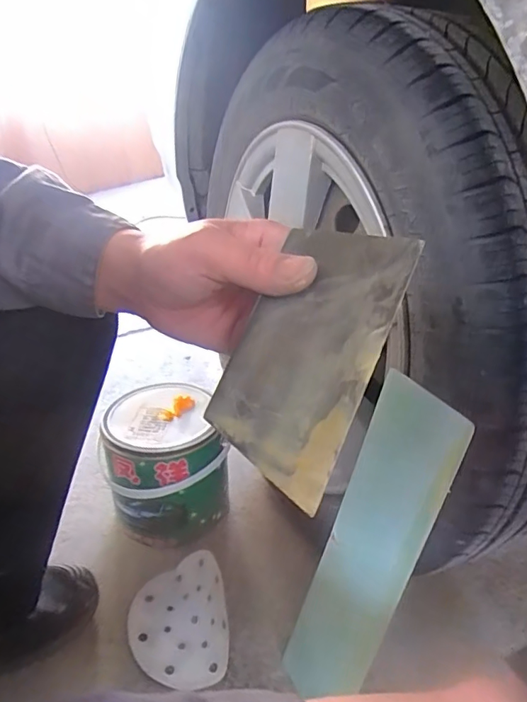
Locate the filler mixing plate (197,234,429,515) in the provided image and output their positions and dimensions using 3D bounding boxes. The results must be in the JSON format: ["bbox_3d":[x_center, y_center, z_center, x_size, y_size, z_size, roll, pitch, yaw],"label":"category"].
[{"bbox_3d":[0.019,-0.002,0.240,0.073,0.004,0.126,16,75,35],"label":"filler mixing plate"}]

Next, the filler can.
[{"bbox_3d":[-0.124,0.169,0.674,0.144,0.171,0.144,-1,28,1],"label":"filler can"}]

